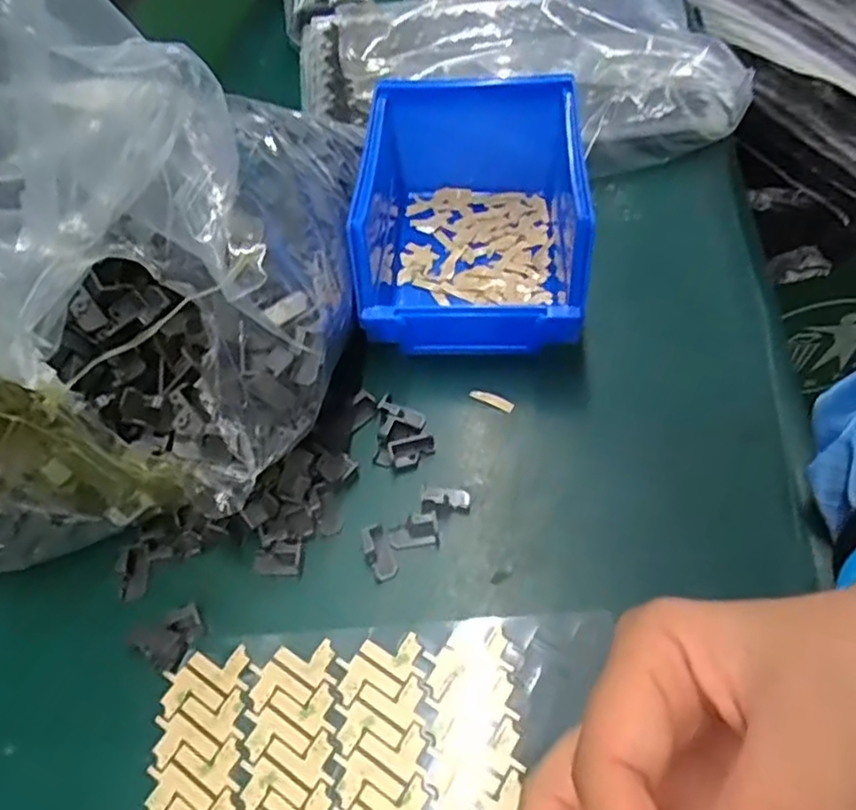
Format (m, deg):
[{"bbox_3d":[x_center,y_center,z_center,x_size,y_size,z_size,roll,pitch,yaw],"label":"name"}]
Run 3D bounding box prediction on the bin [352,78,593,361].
[{"bbox_3d":[0.021,-0.093,0.348,0.103,0.076,0.132,1,55,4],"label":"bin"}]

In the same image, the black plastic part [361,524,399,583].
[{"bbox_3d":[-0.021,0.060,0.284,0.011,0.009,0.022,-21,56,-11],"label":"black plastic part"}]

